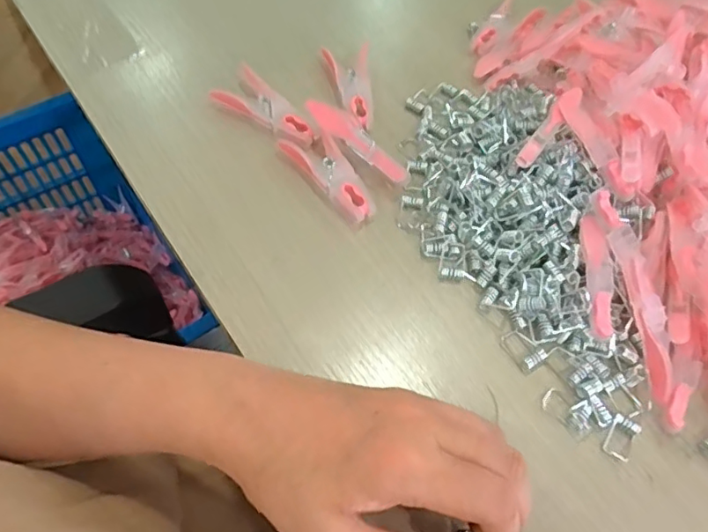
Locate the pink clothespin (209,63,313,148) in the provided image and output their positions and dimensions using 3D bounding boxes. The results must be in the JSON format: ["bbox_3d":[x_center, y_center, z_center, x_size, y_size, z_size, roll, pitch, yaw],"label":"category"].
[{"bbox_3d":[-0.059,-0.101,0.371,0.072,0.007,0.031,42,83,12],"label":"pink clothespin"}]

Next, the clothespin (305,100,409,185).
[{"bbox_3d":[0.002,-0.079,0.364,0.019,0.021,0.078,-36,68,-22],"label":"clothespin"}]

